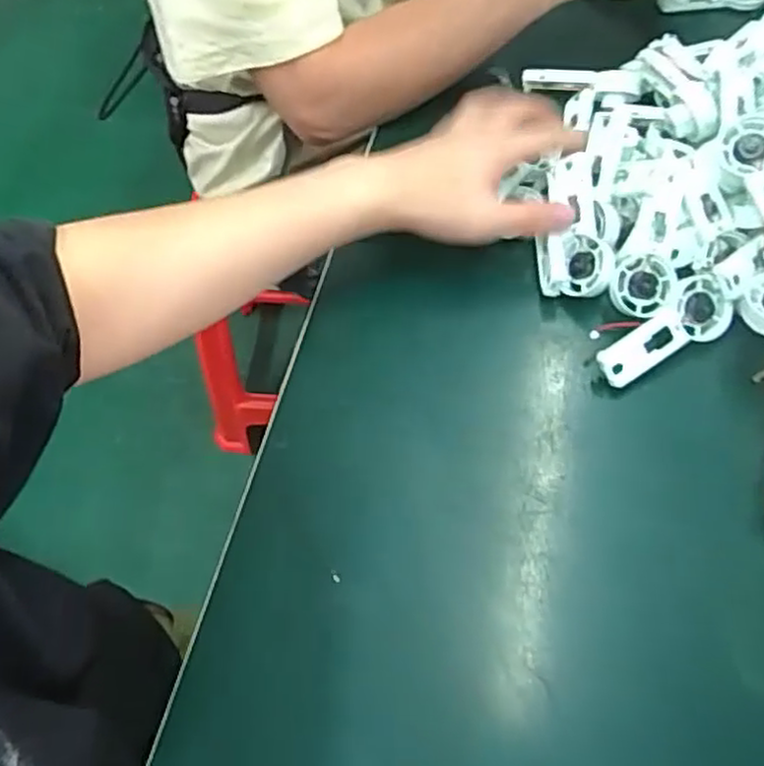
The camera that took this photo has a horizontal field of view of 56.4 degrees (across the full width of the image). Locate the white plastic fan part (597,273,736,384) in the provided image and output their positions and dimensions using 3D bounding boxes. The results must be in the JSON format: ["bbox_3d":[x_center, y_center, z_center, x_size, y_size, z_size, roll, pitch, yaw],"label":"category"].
[{"bbox_3d":[0.176,-0.028,0.438,0.089,0.013,0.036,-37,99,-8],"label":"white plastic fan part"}]

